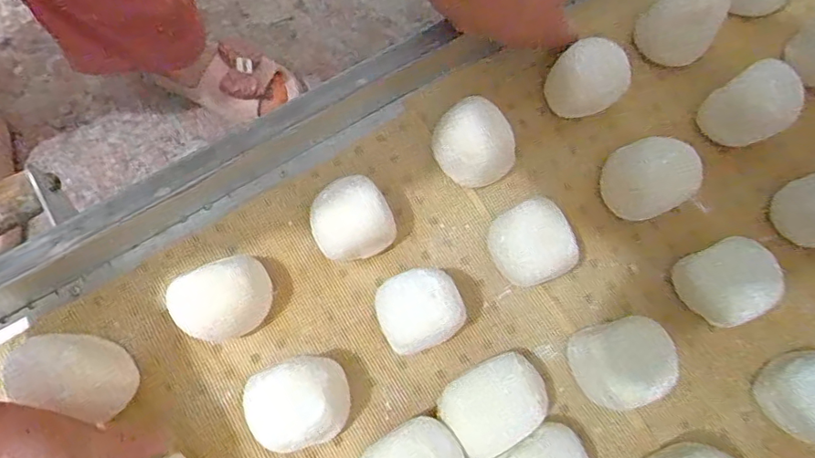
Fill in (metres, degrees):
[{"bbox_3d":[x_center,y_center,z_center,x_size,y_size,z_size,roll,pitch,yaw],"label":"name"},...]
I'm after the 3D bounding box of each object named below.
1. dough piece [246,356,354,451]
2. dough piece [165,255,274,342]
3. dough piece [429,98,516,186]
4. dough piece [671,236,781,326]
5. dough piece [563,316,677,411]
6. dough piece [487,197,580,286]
[{"bbox_3d":[-0.066,0.111,0.329,0.061,0.056,0.056,-13,73,-5],"label":"dough piece"},{"bbox_3d":[-0.119,0.052,0.348,0.061,0.052,0.050,-27,75,-9],"label":"dough piece"},{"bbox_3d":[0.049,-0.062,0.381,0.051,0.067,0.043,-27,75,-9],"label":"dough piece"},{"bbox_3d":[0.223,0.036,0.358,0.046,0.053,0.053,-27,75,-9],"label":"dough piece"},{"bbox_3d":[0.143,0.087,0.341,0.061,0.048,0.054,-15,74,-6],"label":"dough piece"},{"bbox_3d":[0.084,0.014,0.366,0.050,0.050,0.054,0,73,-1],"label":"dough piece"}]

